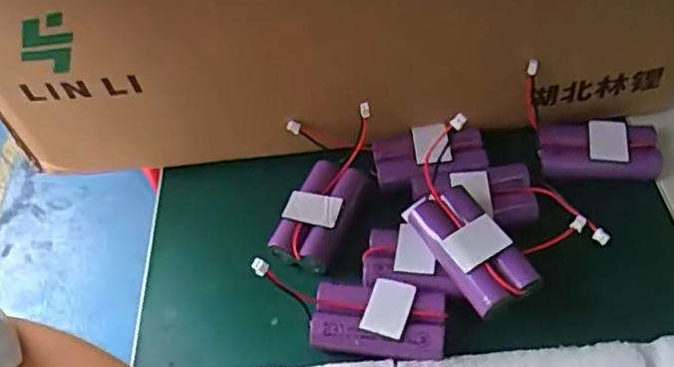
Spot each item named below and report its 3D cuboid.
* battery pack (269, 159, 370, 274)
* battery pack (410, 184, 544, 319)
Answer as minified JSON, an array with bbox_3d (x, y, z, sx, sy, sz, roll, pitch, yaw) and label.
[{"bbox_3d":[-0.009,0.018,0.378,0.035,0.020,0.066,14,54,17],"label":"battery pack"},{"bbox_3d":[0.068,0.034,0.335,0.039,0.025,0.068,-23,52,-12],"label":"battery pack"}]

